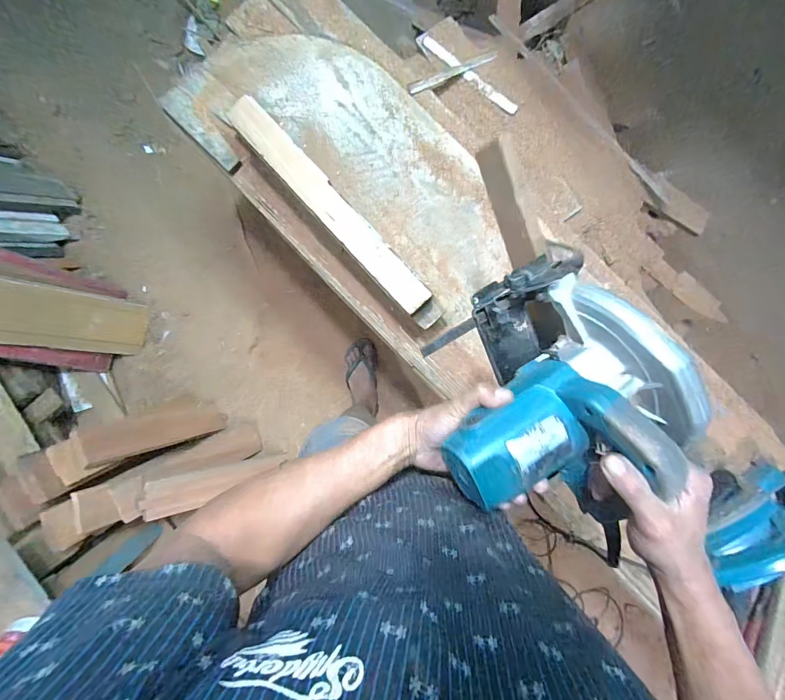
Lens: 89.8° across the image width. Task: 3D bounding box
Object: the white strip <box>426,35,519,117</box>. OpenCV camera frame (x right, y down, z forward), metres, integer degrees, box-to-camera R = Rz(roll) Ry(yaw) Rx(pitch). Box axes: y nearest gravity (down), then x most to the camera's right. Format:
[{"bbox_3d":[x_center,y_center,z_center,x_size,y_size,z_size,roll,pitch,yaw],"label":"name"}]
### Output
[{"bbox_3d":[0.165,-0.584,0.836,0.248,0.016,0.022,39,93,1],"label":"white strip"}]

